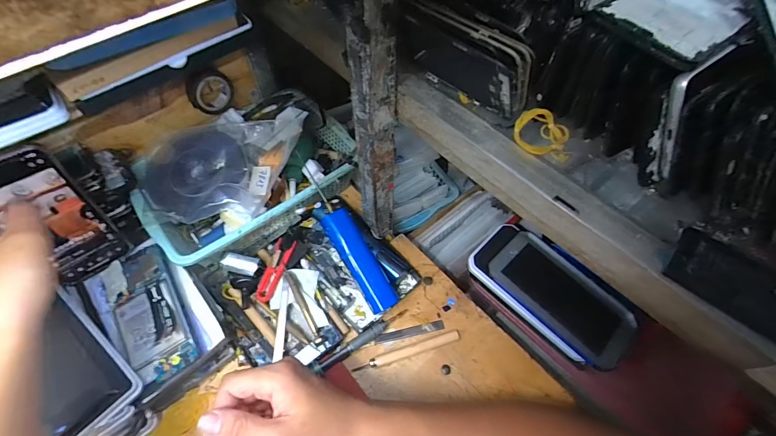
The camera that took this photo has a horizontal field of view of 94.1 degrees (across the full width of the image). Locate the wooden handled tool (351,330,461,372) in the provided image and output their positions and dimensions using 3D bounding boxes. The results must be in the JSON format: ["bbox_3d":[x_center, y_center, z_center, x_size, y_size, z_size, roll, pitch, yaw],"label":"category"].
[{"bbox_3d":[0.023,0.153,0.416,0.127,0.009,0.012,-14,59,-9],"label":"wooden handled tool"}]

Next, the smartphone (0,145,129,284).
[{"bbox_3d":[-0.344,0.002,0.373,0.070,0.152,0.014,-38,48,-26],"label":"smartphone"}]

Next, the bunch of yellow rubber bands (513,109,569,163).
[{"bbox_3d":[0.120,-0.066,0.277,0.044,0.022,0.031,23,61,14],"label":"bunch of yellow rubber bands"}]

